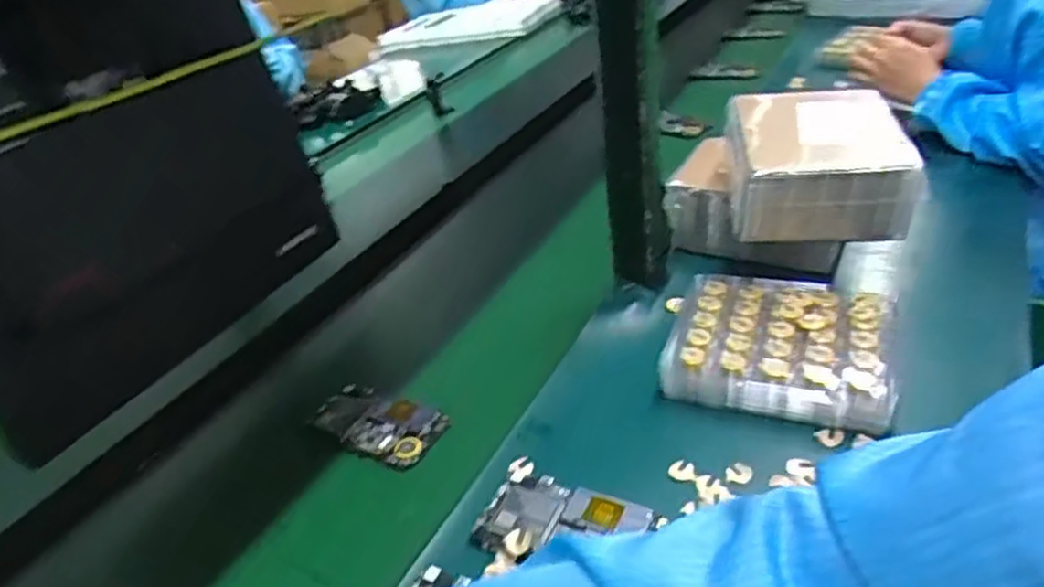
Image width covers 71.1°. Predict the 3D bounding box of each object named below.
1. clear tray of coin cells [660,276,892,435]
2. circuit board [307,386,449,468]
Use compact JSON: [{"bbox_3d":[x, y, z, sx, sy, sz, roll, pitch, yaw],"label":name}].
[{"bbox_3d":[0.217,0.043,0.620,0.177,0.042,0.150,4,34,22],"label":"clear tray of coin cells"},{"bbox_3d":[-0.128,0.112,0.640,0.123,0.016,0.067,14,39,34],"label":"circuit board"}]

